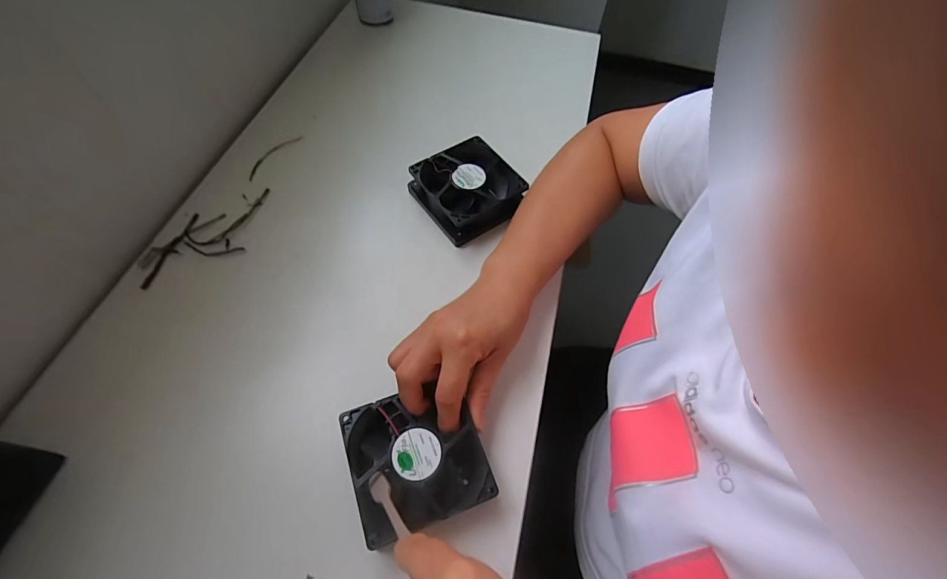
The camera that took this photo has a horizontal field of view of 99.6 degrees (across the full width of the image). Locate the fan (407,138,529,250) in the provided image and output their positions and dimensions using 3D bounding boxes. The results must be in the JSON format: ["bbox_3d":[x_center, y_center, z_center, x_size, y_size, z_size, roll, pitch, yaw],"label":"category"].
[{"bbox_3d":[-0.004,-0.104,0.431,0.095,0.042,0.101,-31,66,-18],"label":"fan"}]

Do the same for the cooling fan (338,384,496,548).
[{"bbox_3d":[-0.042,0.124,0.298,0.091,0.031,0.090,-18,63,-12],"label":"cooling fan"}]

